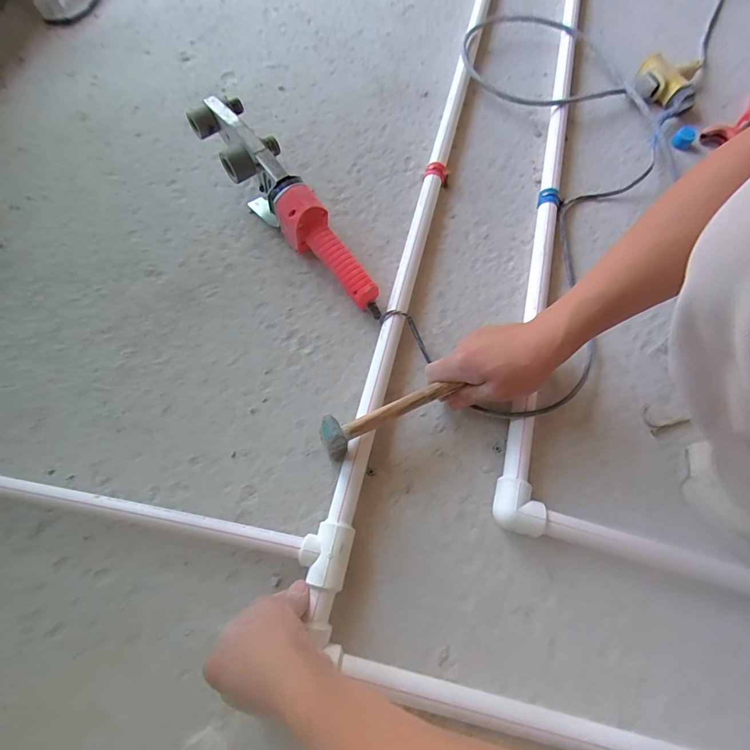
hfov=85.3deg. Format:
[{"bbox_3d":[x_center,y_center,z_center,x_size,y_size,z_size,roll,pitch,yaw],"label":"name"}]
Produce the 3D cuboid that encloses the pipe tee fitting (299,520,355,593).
[{"bbox_3d":[-0.049,0.177,0.405,0.048,0.042,0.058,11,69,3],"label":"pipe tee fitting"}]

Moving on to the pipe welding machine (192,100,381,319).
[{"bbox_3d":[-0.112,-0.212,0.526,0.078,0.100,0.343,-33,73,-13],"label":"pipe welding machine"}]

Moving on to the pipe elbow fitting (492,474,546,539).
[{"bbox_3d":[0.150,0.137,0.426,0.050,0.035,0.051,15,69,5],"label":"pipe elbow fitting"}]

